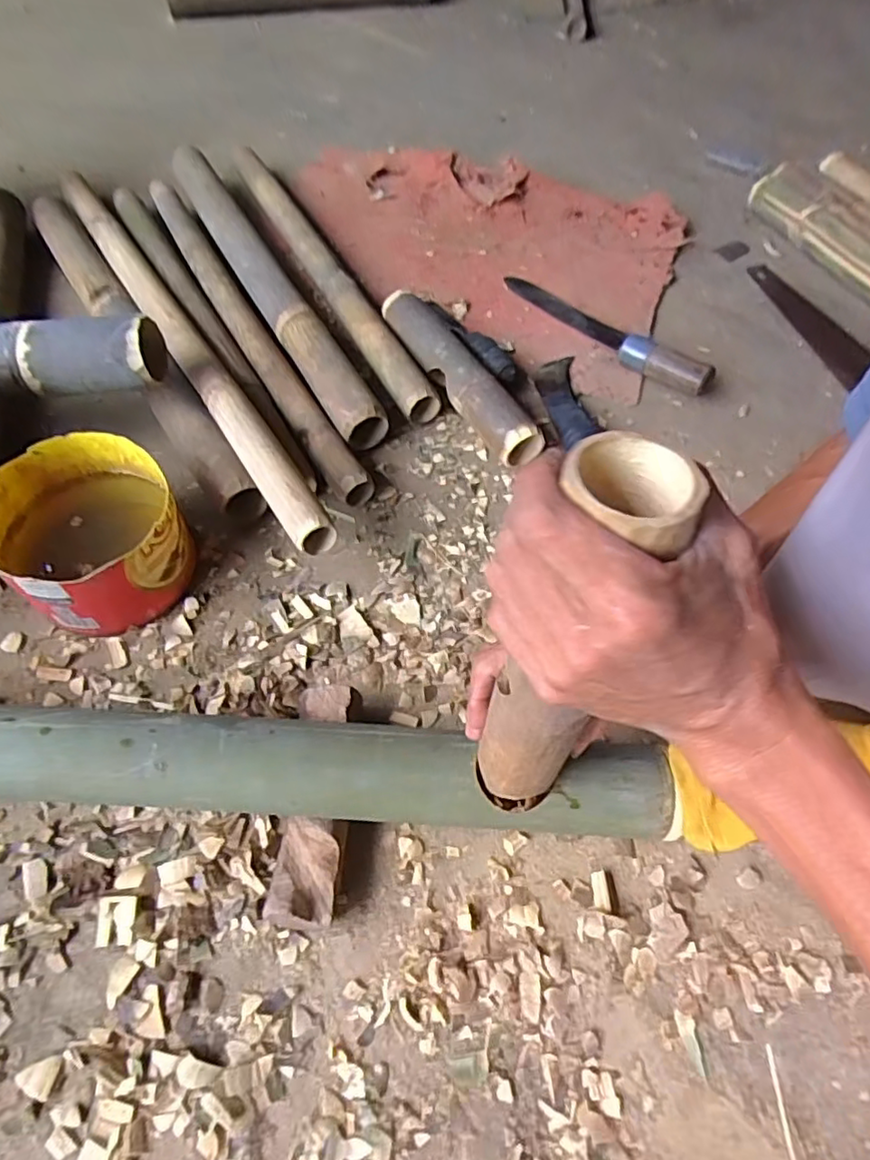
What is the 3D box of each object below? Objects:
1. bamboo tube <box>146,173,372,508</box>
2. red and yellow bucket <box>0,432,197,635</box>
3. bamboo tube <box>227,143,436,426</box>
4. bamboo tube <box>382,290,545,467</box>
[{"bbox_3d":[-0.253,-0.341,0.785,0.045,0.044,0.699,-26,62,-18],"label":"bamboo tube"},{"bbox_3d":[-0.298,-0.038,0.541,0.141,0.091,0.150,1,57,-2],"label":"red and yellow bucket"},{"bbox_3d":[-0.169,-0.454,0.852,0.043,0.046,0.683,-22,61,-16],"label":"bamboo tube"},{"bbox_3d":[0.025,-0.238,0.712,0.057,0.048,0.273,-24,62,-17],"label":"bamboo tube"}]

